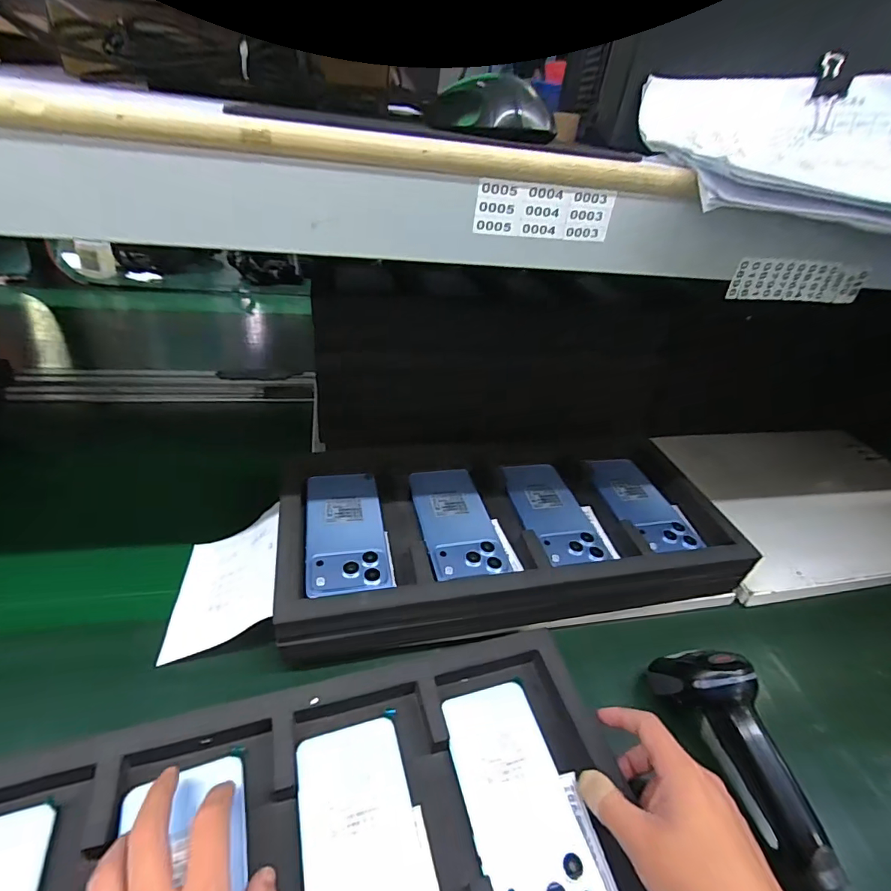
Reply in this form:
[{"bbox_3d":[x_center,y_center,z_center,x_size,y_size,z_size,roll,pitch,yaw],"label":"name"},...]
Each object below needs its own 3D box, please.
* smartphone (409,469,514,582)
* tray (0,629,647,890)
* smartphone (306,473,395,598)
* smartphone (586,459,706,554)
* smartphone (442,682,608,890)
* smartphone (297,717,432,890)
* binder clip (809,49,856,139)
[{"bbox_3d":[0.011,0.076,0.485,0.073,0.012,0.139,-5,38,-16],"label":"smartphone"},{"bbox_3d":[-0.097,0.264,0.298,0.460,0.030,0.222,-4,38,-18],"label":"tray"},{"bbox_3d":[-0.100,0.081,0.468,0.075,0.007,0.155,-3,38,-14],"label":"smartphone"},{"bbox_3d":[0.224,0.065,0.535,0.065,0.012,0.136,-10,43,-10],"label":"smartphone"},{"bbox_3d":[0.054,0.263,0.347,0.077,0.009,0.163,-4,38,-16],"label":"smartphone"},{"bbox_3d":[-0.054,0.270,0.308,0.076,0.004,0.159,-7,39,-19],"label":"smartphone"},{"bbox_3d":[0.307,-0.282,0.375,0.021,0.064,0.018,4,12,-5],"label":"binder clip"}]

